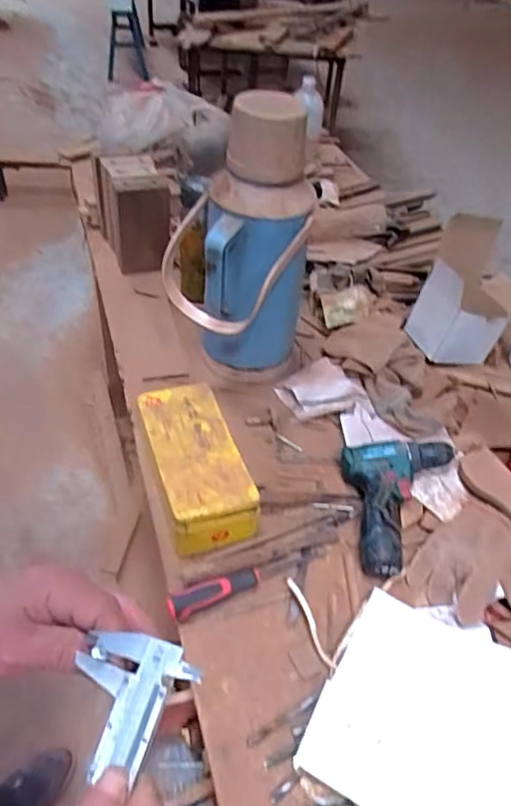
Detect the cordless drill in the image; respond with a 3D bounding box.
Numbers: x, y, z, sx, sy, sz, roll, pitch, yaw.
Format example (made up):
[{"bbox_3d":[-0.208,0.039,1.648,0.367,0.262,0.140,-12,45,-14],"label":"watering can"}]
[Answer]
[{"bbox_3d":[0.201,0.134,0.753,0.153,0.051,0.189,2,45,-3],"label":"cordless drill"}]

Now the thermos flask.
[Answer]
[{"bbox_3d":[-0.025,-0.212,0.825,0.202,0.411,0.183,7,45,2],"label":"thermos flask"}]

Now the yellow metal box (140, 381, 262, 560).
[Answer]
[{"bbox_3d":[-0.082,0.084,0.772,0.111,0.082,0.235,-12,48,-17],"label":"yellow metal box"}]

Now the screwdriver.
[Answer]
[{"bbox_3d":[-0.005,0.210,0.685,0.212,0.037,0.028,-20,50,-22],"label":"screwdriver"}]

